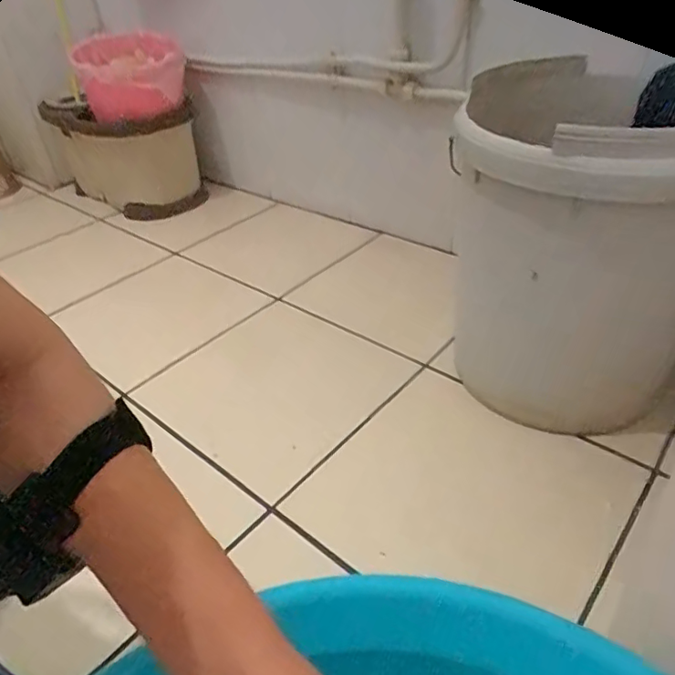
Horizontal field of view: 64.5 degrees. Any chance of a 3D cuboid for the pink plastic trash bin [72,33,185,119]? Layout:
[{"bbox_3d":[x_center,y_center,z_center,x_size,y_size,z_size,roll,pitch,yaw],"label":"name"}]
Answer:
[{"bbox_3d":[-0.468,-0.602,1.226,0.220,0.145,0.199,-17,38,-15],"label":"pink plastic trash bin"}]

